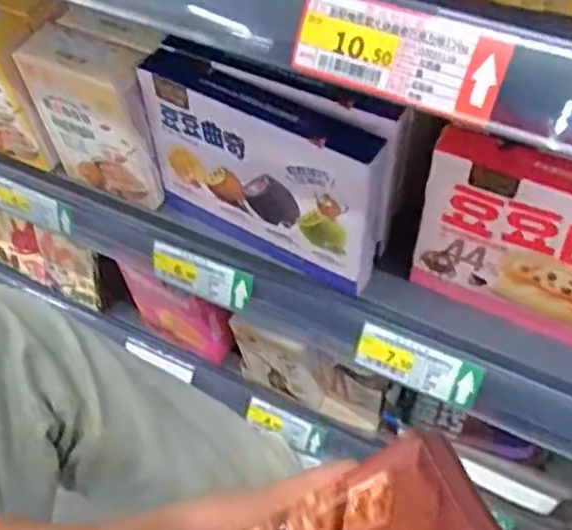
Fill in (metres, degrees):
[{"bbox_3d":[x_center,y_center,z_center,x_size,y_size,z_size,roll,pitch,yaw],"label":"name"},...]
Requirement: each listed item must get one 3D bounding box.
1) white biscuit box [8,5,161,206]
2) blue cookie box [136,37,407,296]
[{"bbox_3d":[-0.147,-0.125,0.572,0.110,0.147,0.055,20,59,16],"label":"white biscuit box"},{"bbox_3d":[-0.014,-0.077,0.513,0.186,0.148,0.057,24,61,18],"label":"blue cookie box"}]

